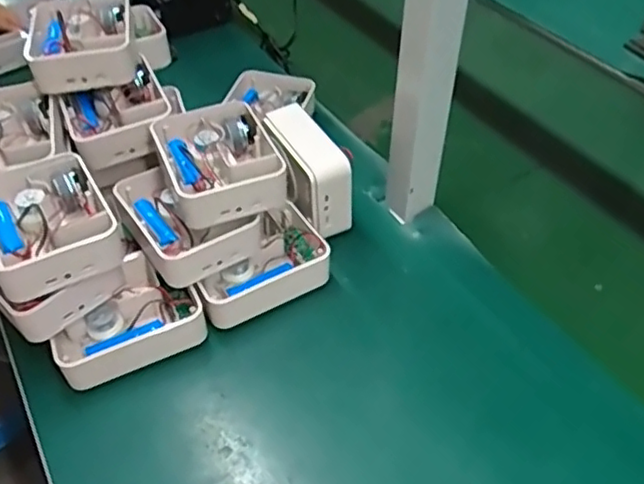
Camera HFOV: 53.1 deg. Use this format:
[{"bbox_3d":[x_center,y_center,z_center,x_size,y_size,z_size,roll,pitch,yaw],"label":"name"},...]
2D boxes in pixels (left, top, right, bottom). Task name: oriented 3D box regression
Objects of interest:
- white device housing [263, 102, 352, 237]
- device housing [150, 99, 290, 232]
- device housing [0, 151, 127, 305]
[{"bbox_3d":[-0.019,-0.073,0.682,0.049,0.104,0.117,-23,49,-20],"label":"white device housing"},{"bbox_3d":[-0.100,-0.078,0.614,0.103,0.041,0.135,-16,47,-14],"label":"device housing"},{"bbox_3d":[-0.240,-0.019,0.556,0.100,0.041,0.130,-25,50,-22],"label":"device housing"}]

